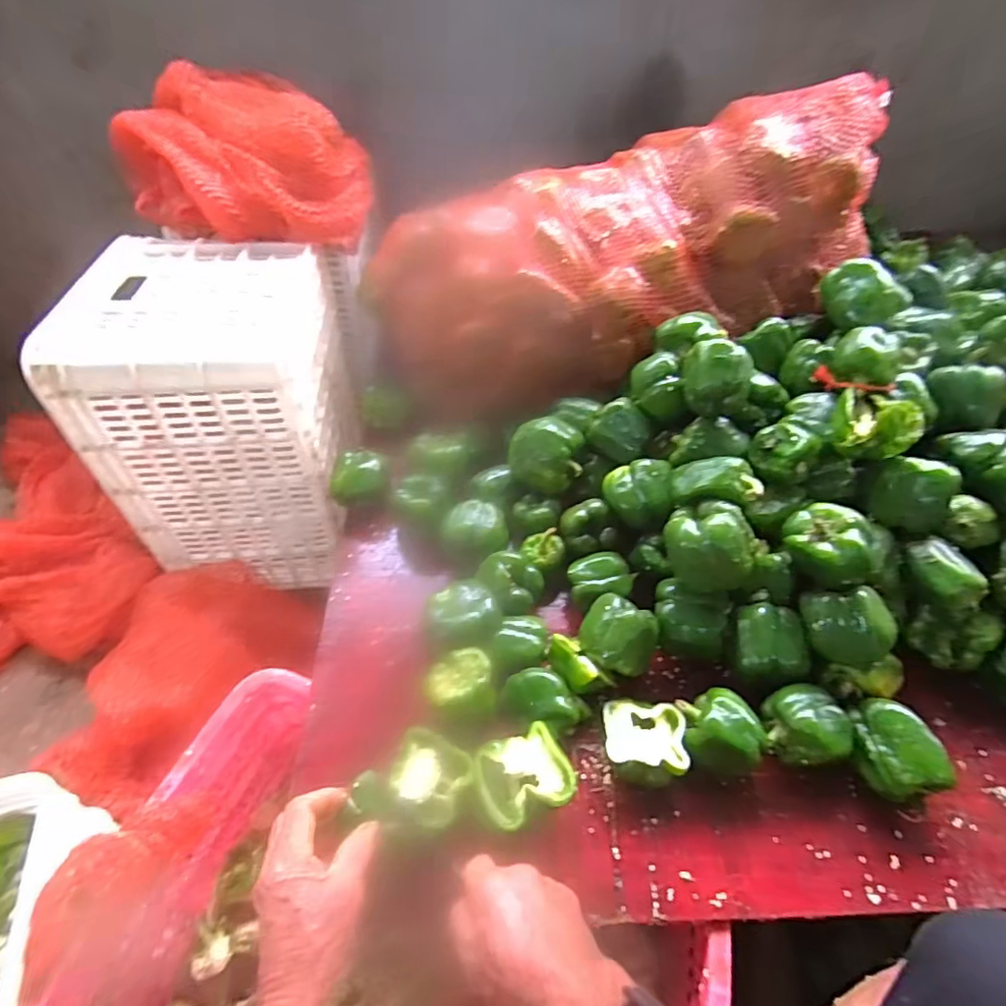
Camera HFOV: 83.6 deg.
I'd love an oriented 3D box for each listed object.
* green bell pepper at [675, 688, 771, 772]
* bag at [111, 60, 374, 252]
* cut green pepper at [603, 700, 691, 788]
[{"bbox_3d":[0.211,0.221,0.549,0.081,0.069,0.066,8,49,7],"label":"green bell pepper"},{"bbox_3d":[-0.383,-0.534,0.860,0.358,0.158,0.288,16,50,14],"label":"bag"},{"bbox_3d":[0.137,0.234,0.551,0.073,0.050,0.074,6,49,5],"label":"cut green pepper"}]

